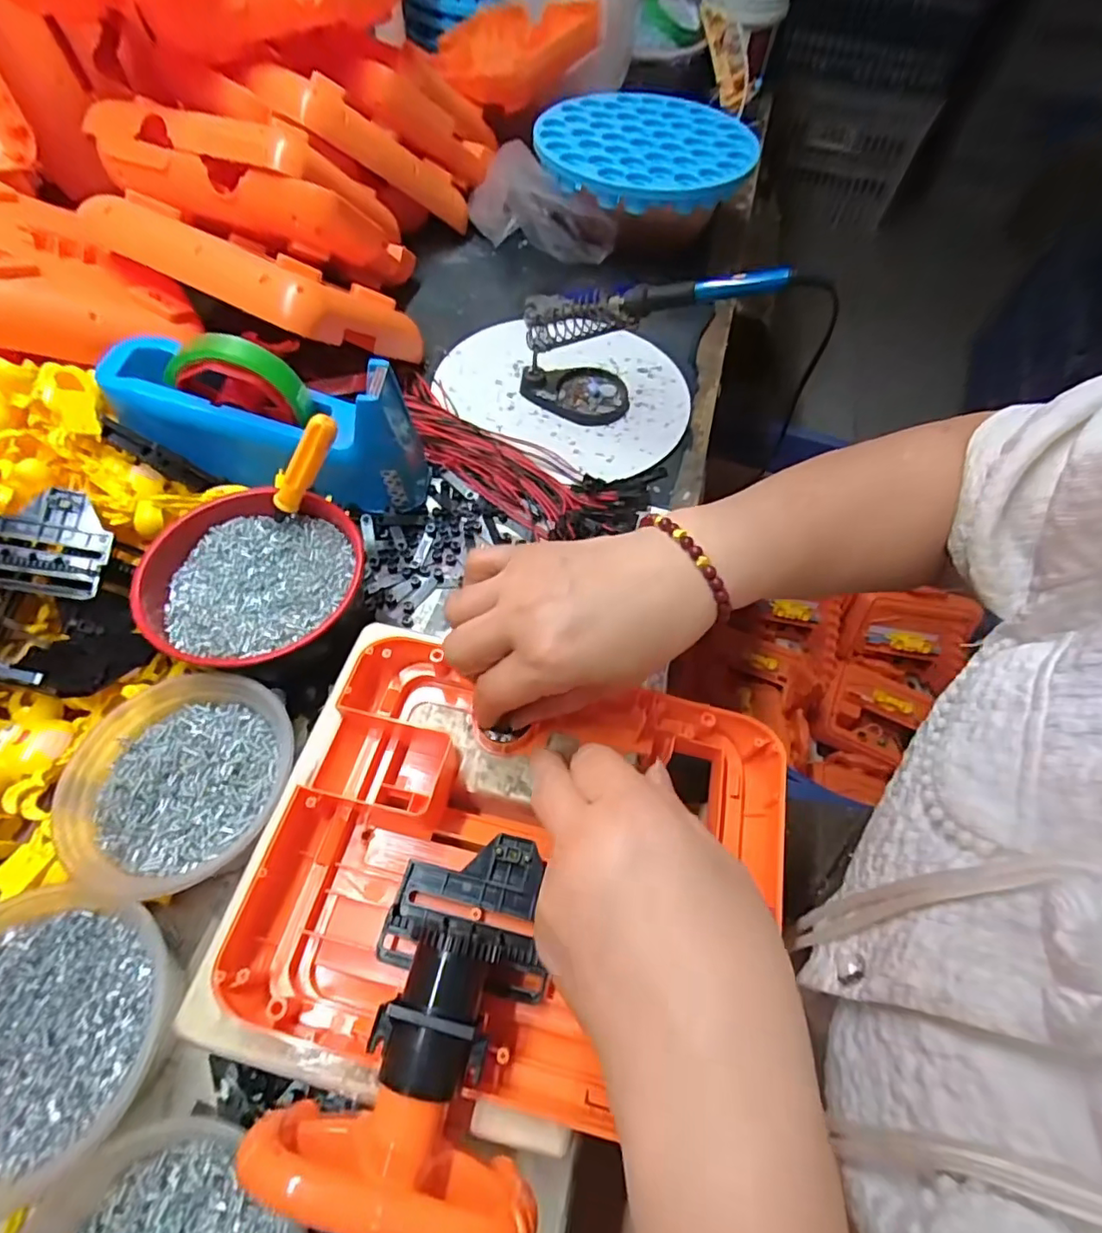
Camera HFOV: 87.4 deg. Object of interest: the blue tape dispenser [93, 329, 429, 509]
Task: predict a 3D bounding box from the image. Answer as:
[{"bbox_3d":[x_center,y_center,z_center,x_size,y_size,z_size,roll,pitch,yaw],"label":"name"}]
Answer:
[{"bbox_3d":[-0.187,-0.143,0.404,0.211,0.094,0.058,13,56,-20],"label":"blue tape dispenser"}]

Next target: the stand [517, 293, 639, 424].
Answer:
[{"bbox_3d":[0.024,-0.228,0.496,0.097,0.095,0.070,5,58,0],"label":"stand"}]

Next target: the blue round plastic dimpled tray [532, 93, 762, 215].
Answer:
[{"bbox_3d":[0.104,-0.487,0.599,0.209,0.028,0.214,1,58,-2],"label":"blue round plastic dimpled tray"}]

